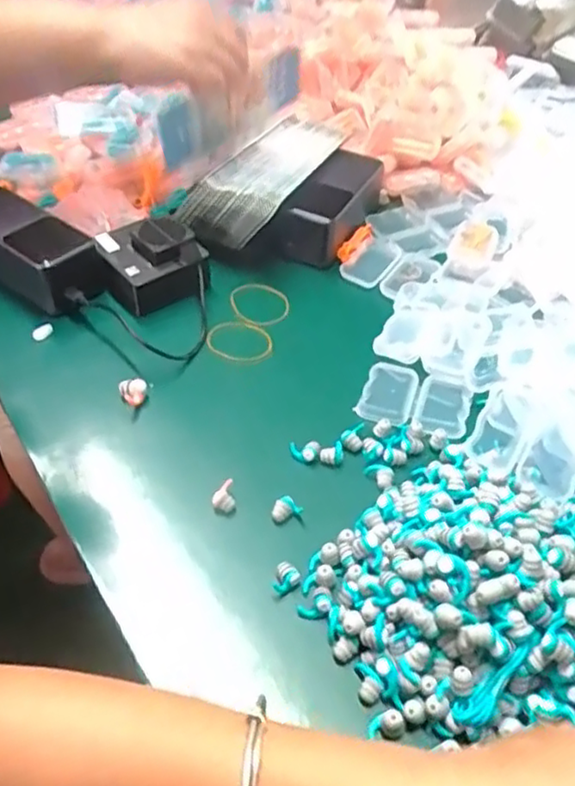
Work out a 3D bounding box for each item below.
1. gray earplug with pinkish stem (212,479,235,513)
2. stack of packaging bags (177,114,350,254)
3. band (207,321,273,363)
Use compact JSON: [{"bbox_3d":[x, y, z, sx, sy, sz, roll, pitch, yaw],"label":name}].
[{"bbox_3d":[-0.039,0.063,0.404,0.013,0.012,0.018,-1,46,-1],"label":"gray earplug with pinkish stem"},{"bbox_3d":[-0.011,-0.195,0.581,0.082,0.032,0.173,29,51,22],"label":"stack of packaging bags"},{"bbox_3d":[-0.036,-0.041,0.508,0.050,0.006,0.042,11,53,3],"label":"band"}]

